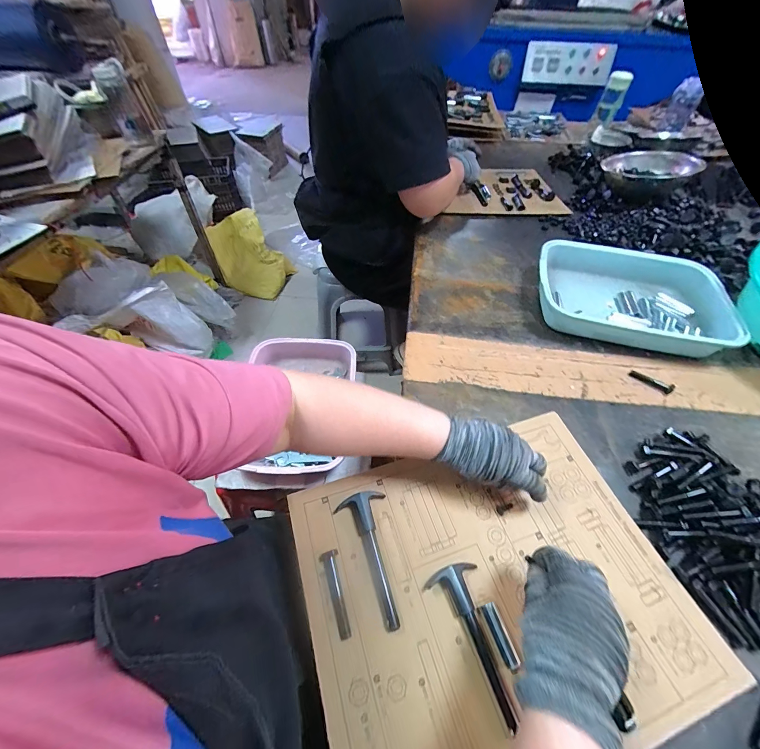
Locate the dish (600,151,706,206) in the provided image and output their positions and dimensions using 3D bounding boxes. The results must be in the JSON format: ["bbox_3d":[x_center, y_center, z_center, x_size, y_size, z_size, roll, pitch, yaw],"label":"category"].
[{"bbox_3d":[0.718,-0.545,0.876,0.206,0.098,0.189,1,53,-2],"label":"dish"}]

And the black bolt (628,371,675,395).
[{"bbox_3d":[0.430,0.009,0.511,0.058,0.011,0.017,37,60,23],"label":"black bolt"}]

